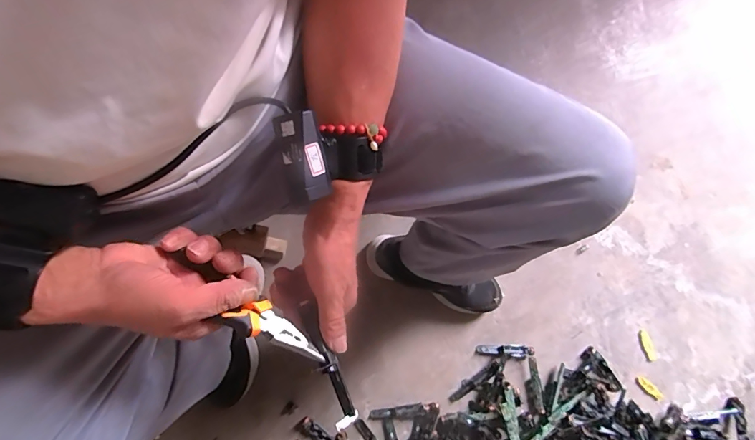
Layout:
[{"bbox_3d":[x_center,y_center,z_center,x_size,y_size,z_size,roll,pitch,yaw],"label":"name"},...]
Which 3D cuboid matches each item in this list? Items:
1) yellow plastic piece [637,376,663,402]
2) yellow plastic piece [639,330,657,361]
[{"bbox_3d":[0.539,0.334,0.810,0.020,0.004,0.056,-44,89,-9],"label":"yellow plastic piece"},{"bbox_3d":[0.548,0.255,0.827,0.021,0.004,0.062,-14,85,-8],"label":"yellow plastic piece"}]

